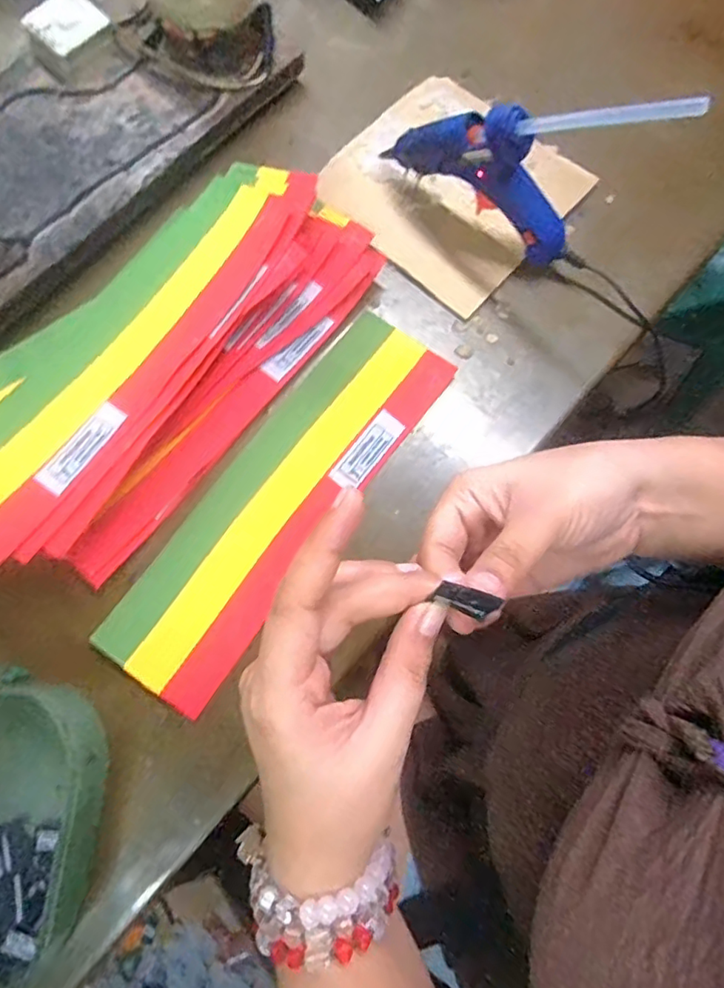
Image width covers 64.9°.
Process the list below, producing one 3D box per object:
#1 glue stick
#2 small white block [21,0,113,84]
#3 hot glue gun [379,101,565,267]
[{"bbox_3d":[0.125,-0.195,0.295,0.100,0.009,0.005,28,74,42],"label":"glue stick"},{"bbox_3d":[-0.211,-0.330,0.411,0.044,0.026,0.051,44,79,10],"label":"small white block"},{"bbox_3d":[0.078,-0.211,0.371,0.136,0.097,0.023,30,77,7],"label":"hot glue gun"}]

